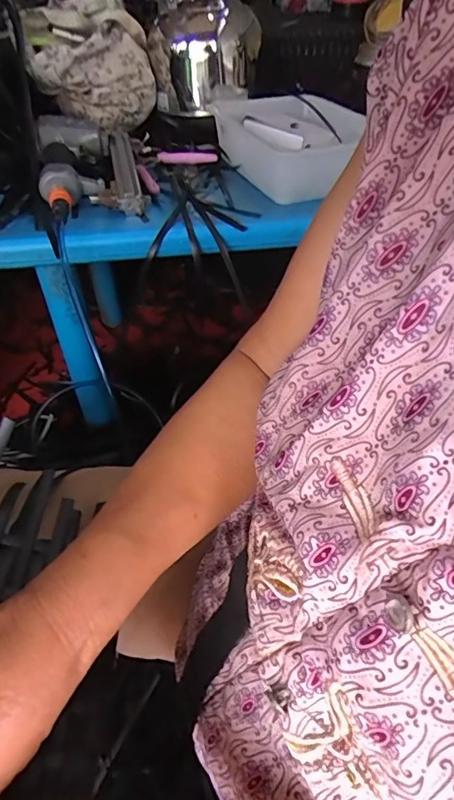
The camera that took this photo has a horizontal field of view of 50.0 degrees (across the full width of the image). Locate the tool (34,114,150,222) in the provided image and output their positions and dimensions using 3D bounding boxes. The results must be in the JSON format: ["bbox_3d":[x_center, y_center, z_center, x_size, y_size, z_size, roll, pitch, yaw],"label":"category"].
[{"bbox_3d":[-0.195,-0.335,0.697,0.142,0.063,0.262,-10,47,-12],"label":"tool"}]

